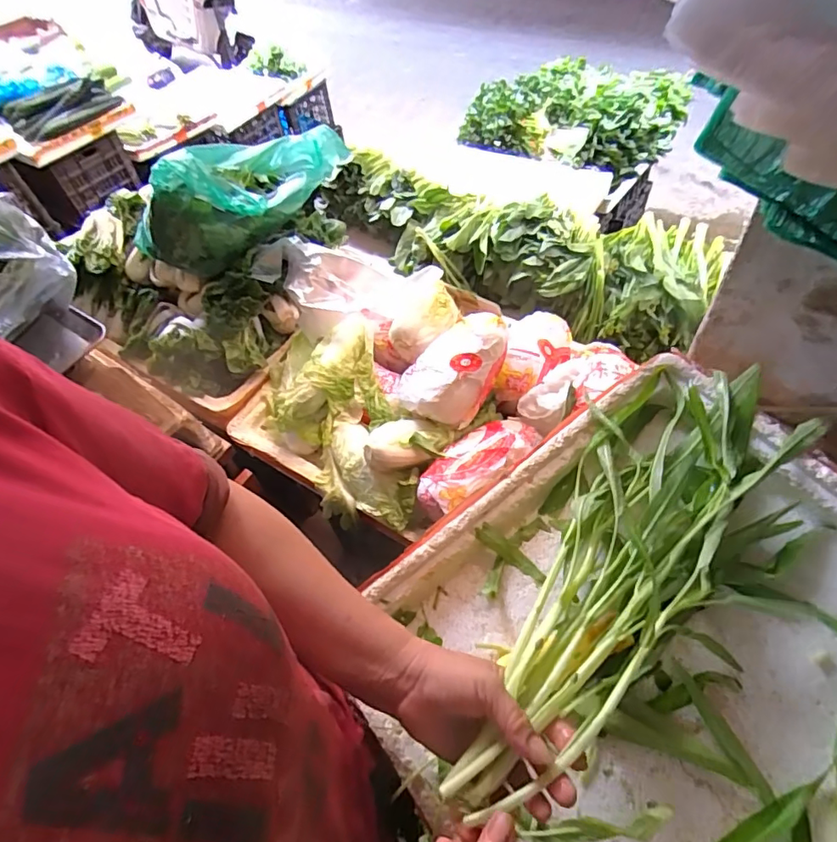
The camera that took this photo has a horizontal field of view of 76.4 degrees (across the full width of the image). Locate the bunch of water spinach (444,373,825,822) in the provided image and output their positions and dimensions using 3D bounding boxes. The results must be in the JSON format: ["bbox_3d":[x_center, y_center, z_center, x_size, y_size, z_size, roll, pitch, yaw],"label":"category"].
[{"bbox_3d":[0.168,0.117,0.442,0.127,0.069,0.421,31,61,24],"label":"bunch of water spinach"}]

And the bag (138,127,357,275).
[{"bbox_3d":[-0.298,-0.385,0.864,0.226,0.181,0.298,21,59,19],"label":"bag"}]

